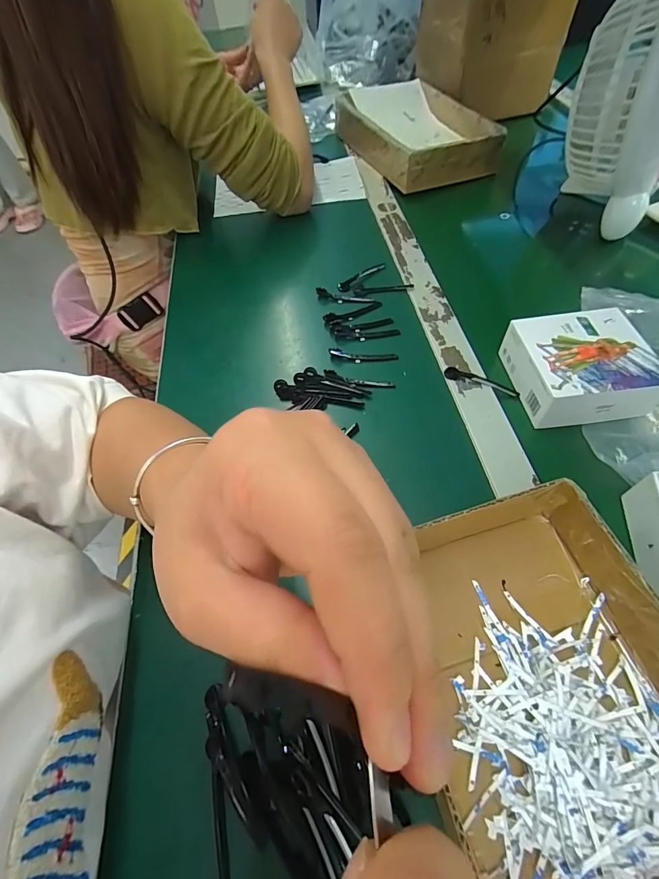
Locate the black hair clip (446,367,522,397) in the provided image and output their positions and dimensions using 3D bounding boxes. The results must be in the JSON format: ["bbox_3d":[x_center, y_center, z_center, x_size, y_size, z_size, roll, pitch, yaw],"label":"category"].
[{"bbox_3d":[0.155,-0.059,0.397,0.075,0.004,0.013,19,60,17],"label":"black hair clip"}]

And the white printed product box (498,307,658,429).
[{"bbox_3d":[0.238,-0.071,0.373,0.109,0.039,0.101,-7,56,1],"label":"white printed product box"}]

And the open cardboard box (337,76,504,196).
[{"bbox_3d":[0.142,-0.521,0.661,0.181,0.064,0.281,-25,58,-11],"label":"open cardboard box"}]

